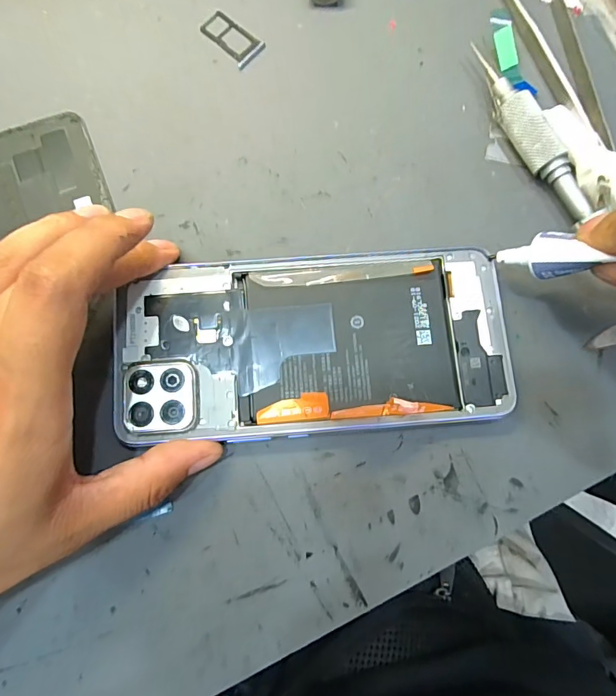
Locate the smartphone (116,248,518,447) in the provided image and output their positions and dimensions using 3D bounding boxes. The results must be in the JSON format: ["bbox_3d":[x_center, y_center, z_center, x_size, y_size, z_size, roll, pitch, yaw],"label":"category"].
[{"bbox_3d":[0.003,-0.003,0.174,0.156,0.005,0.073,-4,79,-2],"label":"smartphone"}]

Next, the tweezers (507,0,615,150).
[{"bbox_3d":[0.119,-0.146,0.208,0.029,0.009,0.117,-10,80,-3],"label":"tweezers"}]

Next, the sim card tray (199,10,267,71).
[{"bbox_3d":[-0.038,-0.152,0.209,0.032,0.004,0.017,41,81,6],"label":"sim card tray"}]

